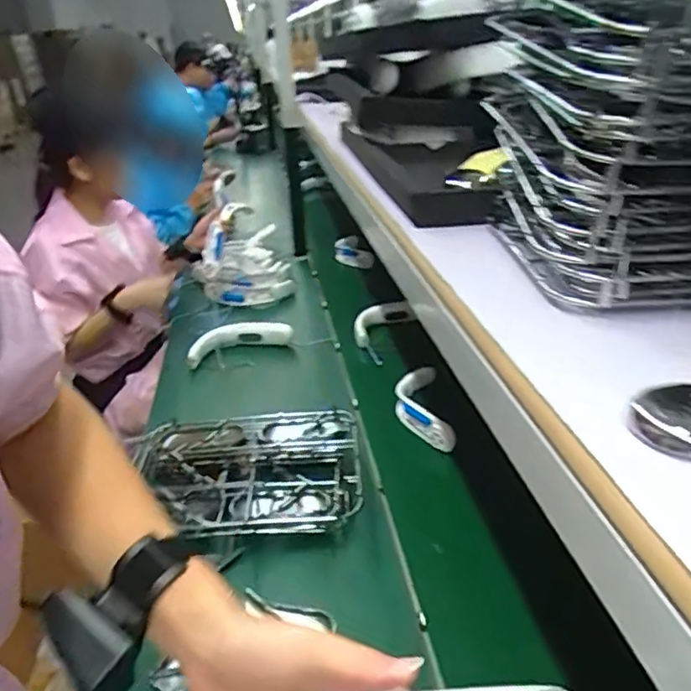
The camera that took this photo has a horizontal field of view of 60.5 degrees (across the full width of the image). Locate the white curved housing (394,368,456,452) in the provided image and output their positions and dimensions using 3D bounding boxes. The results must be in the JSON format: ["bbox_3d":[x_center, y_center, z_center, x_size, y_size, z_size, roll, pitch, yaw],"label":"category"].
[{"bbox_3d":[0.135,0.110,1.064,0.086,0.058,0.240,-3,28,1],"label":"white curved housing"}]

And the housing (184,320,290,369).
[{"bbox_3d":[-0.247,-0.014,1.356,0.243,0.068,0.065,-16,30,-23],"label":"housing"}]

